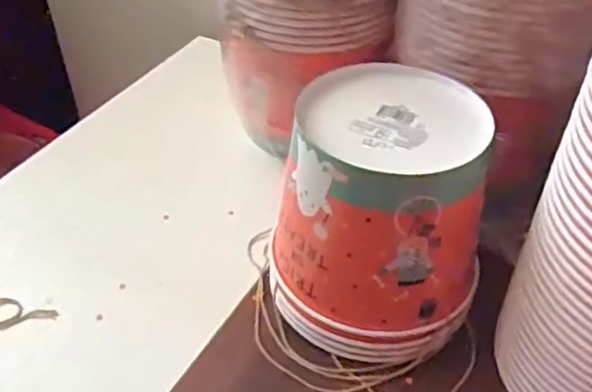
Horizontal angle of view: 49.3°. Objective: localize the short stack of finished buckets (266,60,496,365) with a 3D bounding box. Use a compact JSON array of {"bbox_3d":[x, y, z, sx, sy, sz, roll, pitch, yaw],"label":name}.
[{"bbox_3d":[0.063,0.018,0.467,0.147,0.162,0.135,9,43,8],"label":"short stack of finished buckets"}]

